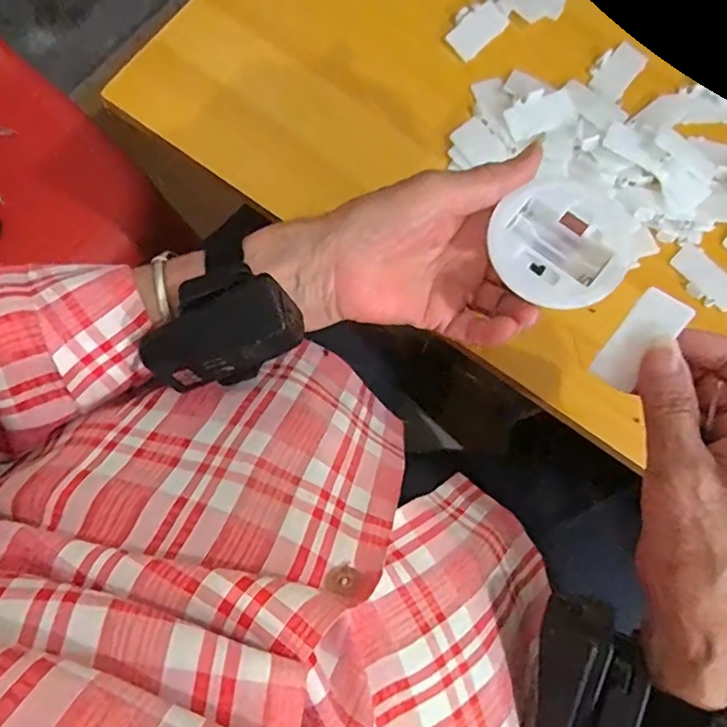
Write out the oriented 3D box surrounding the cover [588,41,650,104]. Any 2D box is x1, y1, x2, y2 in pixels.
[{"bbox_3d":[0.180,-0.205,0.403,0.023,0.004,0.051,37,78,10],"label":"cover"}]

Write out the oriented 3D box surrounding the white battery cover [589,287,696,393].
[{"bbox_3d":[0.125,-0.010,0.260,0.021,0.005,0.047,37,113,10],"label":"white battery cover"}]

